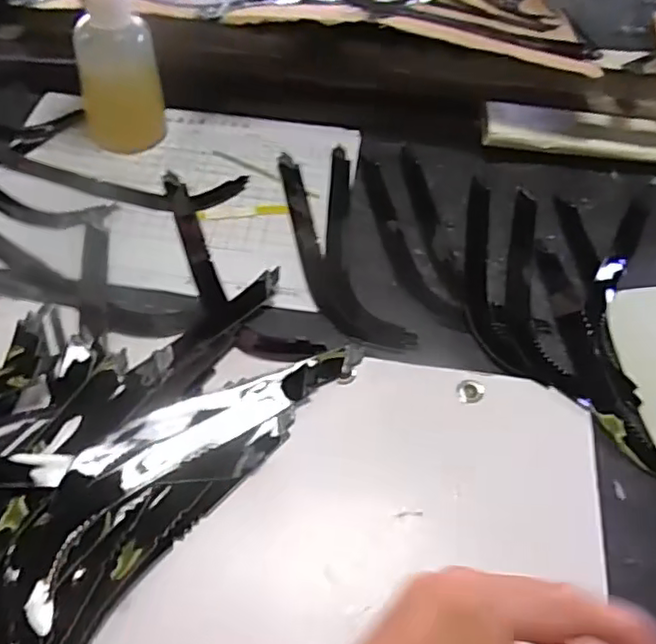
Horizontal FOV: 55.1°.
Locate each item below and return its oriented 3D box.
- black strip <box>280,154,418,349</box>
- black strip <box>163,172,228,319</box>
[{"bbox_3d":[-0.006,-0.054,0.464,0.045,0.005,0.206,-19,55,-18],"label":"black strip"},{"bbox_3d":[-0.099,-0.060,0.465,0.017,0.005,0.147,-17,55,-12],"label":"black strip"}]

